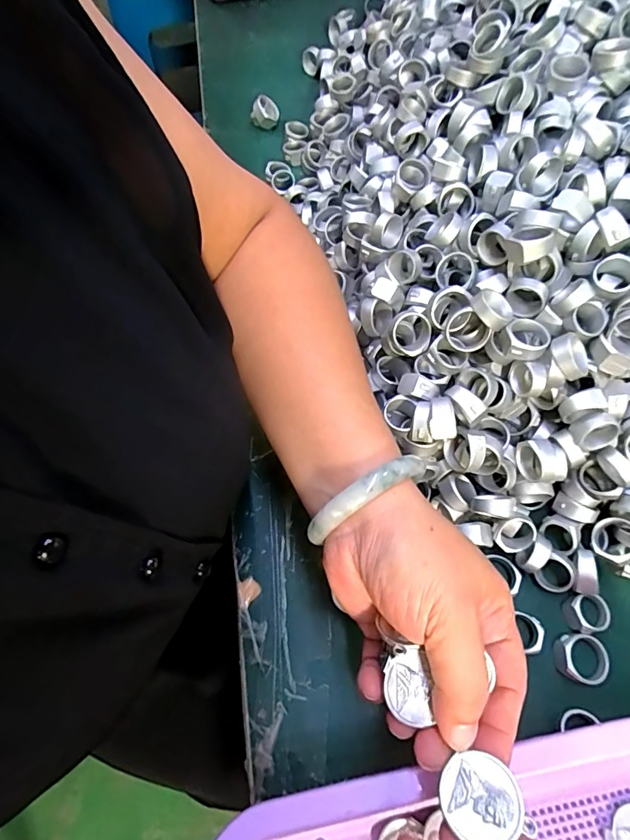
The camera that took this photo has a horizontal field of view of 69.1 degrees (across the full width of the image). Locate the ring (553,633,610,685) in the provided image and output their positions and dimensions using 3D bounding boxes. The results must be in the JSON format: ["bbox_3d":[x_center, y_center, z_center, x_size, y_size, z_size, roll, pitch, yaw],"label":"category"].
[{"bbox_3d":[0.160,0.143,0.275,0.029,0.014,0.026,9,68,6],"label":"ring"}]

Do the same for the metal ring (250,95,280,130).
[{"bbox_3d":[-0.053,-0.327,0.485,0.029,0.025,0.029,-1,67,2],"label":"metal ring"}]

